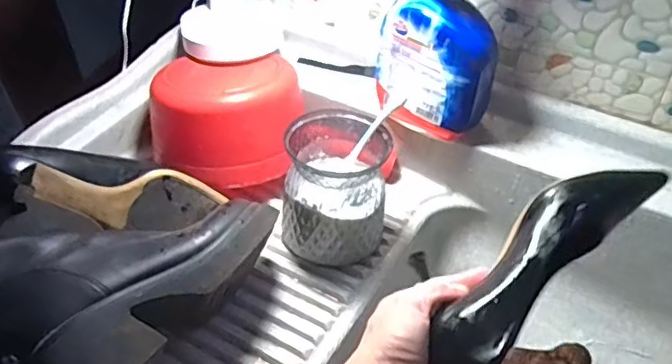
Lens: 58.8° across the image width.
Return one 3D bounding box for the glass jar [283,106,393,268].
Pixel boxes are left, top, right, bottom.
[{"bbox_3d":[0.001,0.004,0.592,0.096,0.107,0.115,7,45,7],"label":"glass jar"}]

